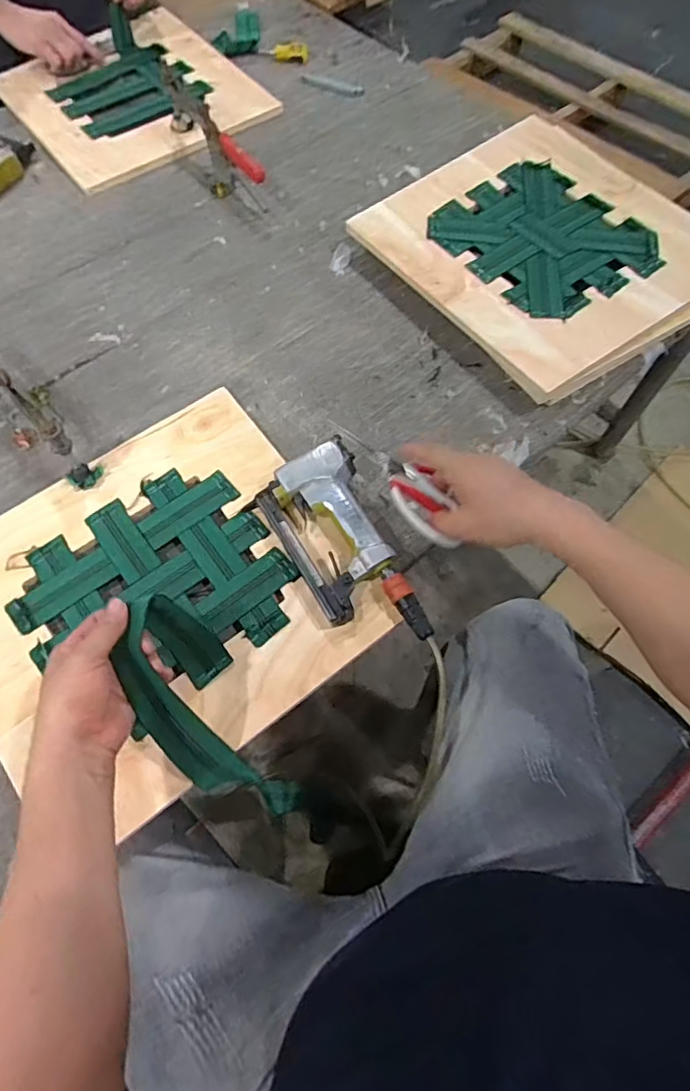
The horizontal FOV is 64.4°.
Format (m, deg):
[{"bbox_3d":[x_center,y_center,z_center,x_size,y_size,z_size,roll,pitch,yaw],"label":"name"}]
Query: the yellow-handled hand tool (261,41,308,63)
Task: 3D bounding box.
[{"bbox_3d":[-0.123,-0.989,1.094,0.104,0.022,0.033,9,67,4],"label":"yellow-handled hand tool"}]

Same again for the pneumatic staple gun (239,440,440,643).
[{"bbox_3d":[0.006,0.004,0.618,0.129,0.046,0.246,-34,71,-14],"label":"pneumatic staple gun"}]

